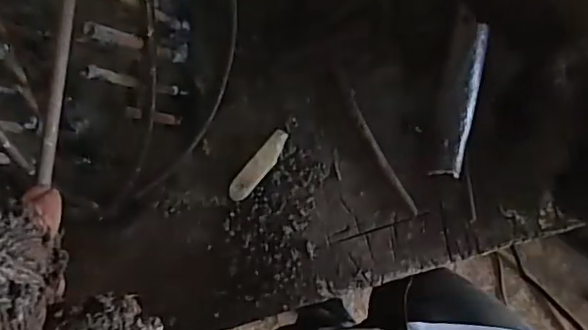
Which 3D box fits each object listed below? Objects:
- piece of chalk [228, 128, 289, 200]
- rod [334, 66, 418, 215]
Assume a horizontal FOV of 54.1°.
[{"bbox_3d":[-0.020,0.000,0.335,0.011,0.008,0.047,41,95,0],"label":"piece of chalk"},{"bbox_3d":[0.046,-0.014,0.330,0.006,0.006,0.094,-28,92,5],"label":"rod"}]

